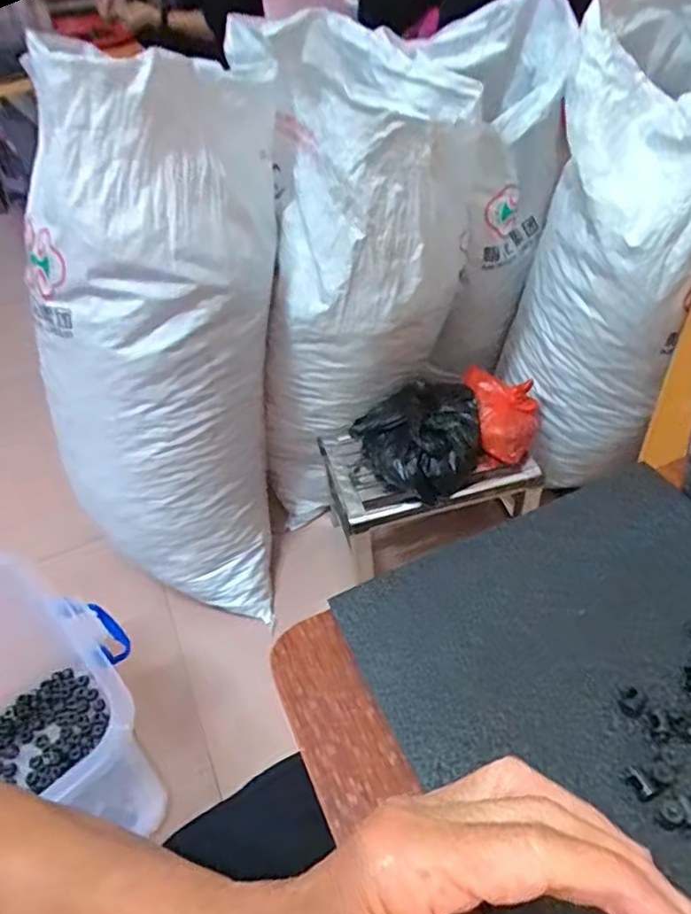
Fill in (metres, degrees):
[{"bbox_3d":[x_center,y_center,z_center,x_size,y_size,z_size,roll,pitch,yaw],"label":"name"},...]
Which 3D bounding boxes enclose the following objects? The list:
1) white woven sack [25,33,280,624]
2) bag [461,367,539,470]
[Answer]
[{"bbox_3d":[-0.248,-0.132,0.882,0.260,0.727,0.268,11,26,18],"label":"white woven sack"},{"bbox_3d":[0.236,-0.072,0.943,0.093,0.075,0.170,-5,45,2],"label":"bag"}]

